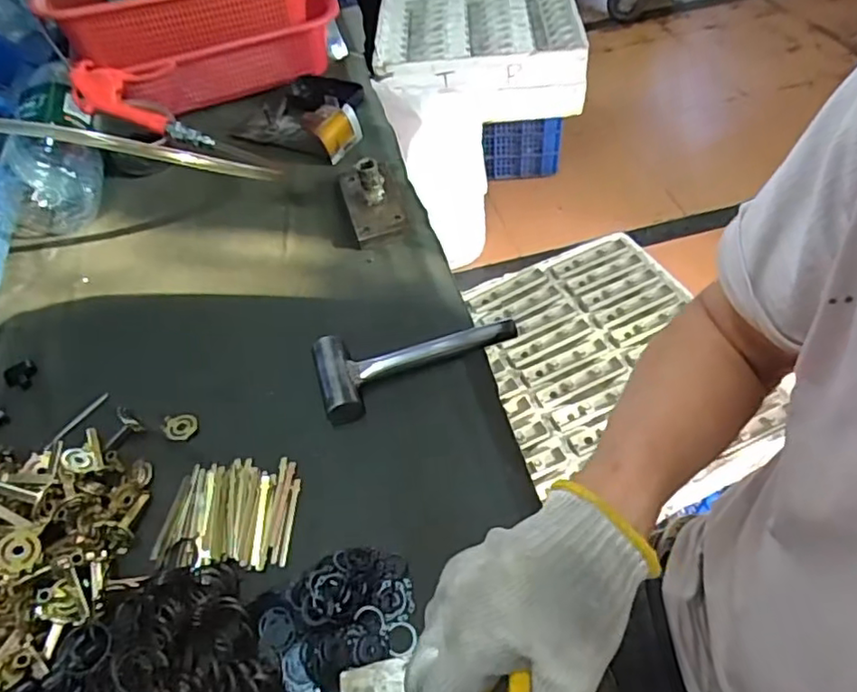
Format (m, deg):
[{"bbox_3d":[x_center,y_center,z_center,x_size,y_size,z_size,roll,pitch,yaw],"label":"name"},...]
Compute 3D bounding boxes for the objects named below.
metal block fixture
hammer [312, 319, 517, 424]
[{"bbox_3d":[-0.062,-0.173,0.665,0.061,0.050,0.122,-14,50,-6],"label":"metal block fixture"},{"bbox_3d":[-0.008,0.011,0.538,0.177,0.032,0.076,-15,50,-7],"label":"hammer"}]

